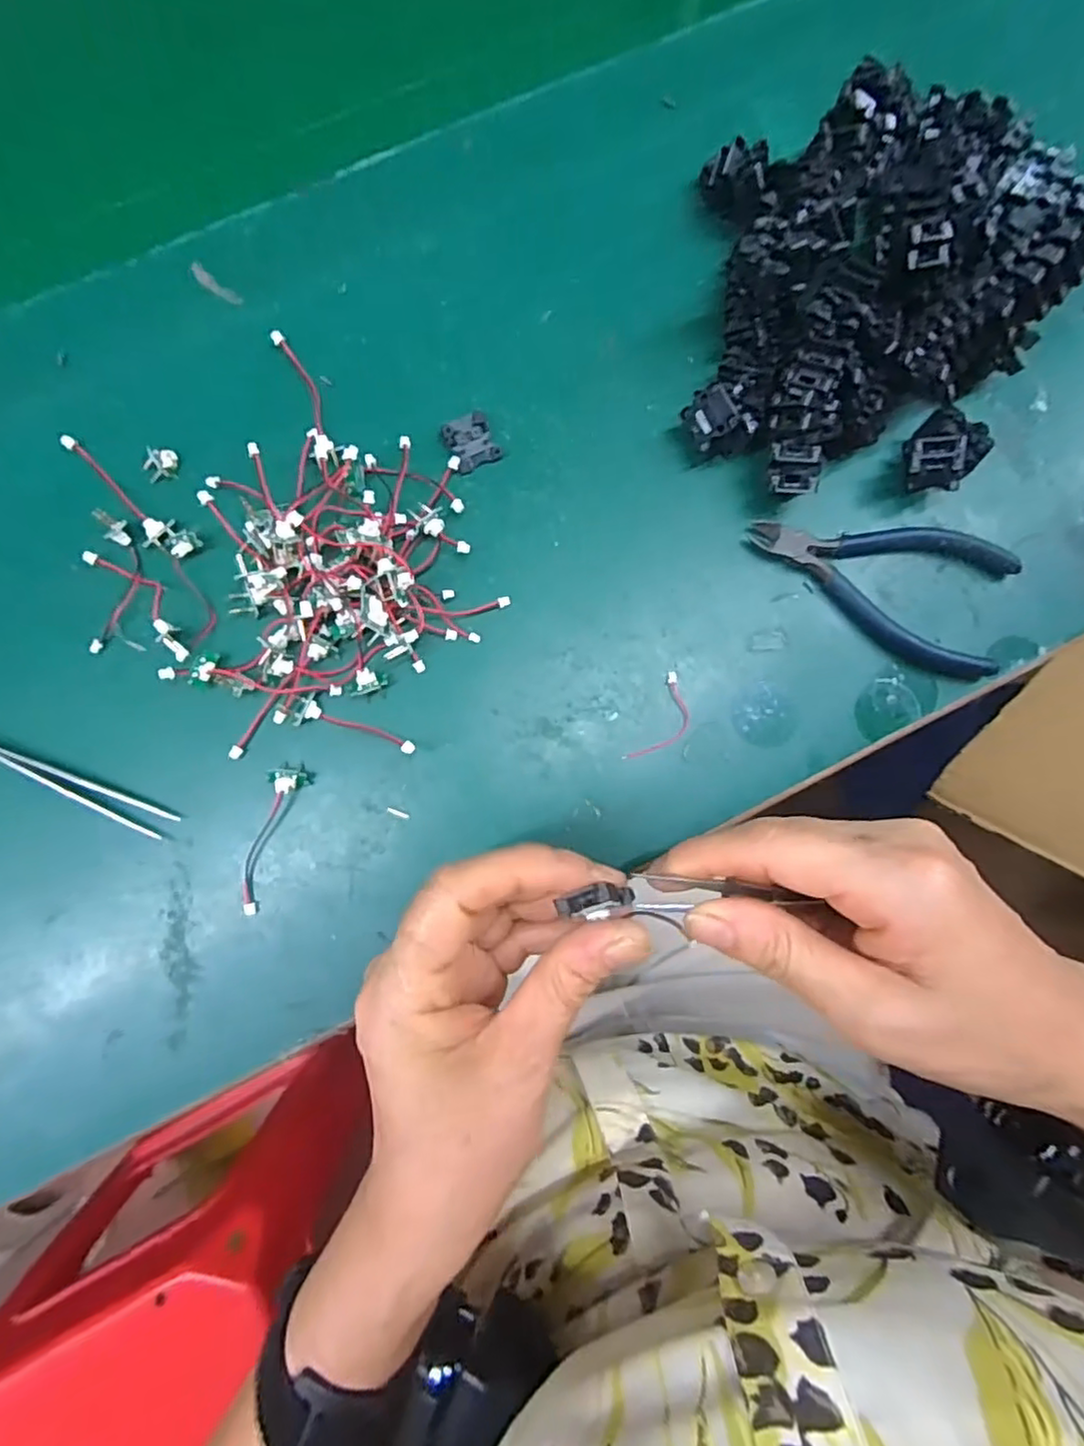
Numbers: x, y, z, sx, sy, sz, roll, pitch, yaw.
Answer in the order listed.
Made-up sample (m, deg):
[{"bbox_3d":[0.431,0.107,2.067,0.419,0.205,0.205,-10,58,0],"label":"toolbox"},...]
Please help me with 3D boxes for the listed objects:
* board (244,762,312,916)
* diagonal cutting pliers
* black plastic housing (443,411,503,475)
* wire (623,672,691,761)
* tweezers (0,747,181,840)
[{"bbox_3d":[-0.113,0.047,0.264,0.016,0.010,0.063,17,84,-1],"label":"board"},{"bbox_3d":[0.150,-0.066,0.288,0.116,0.012,0.059,24,84,0],"label":"diagonal cutting pliers"},{"bbox_3d":[-0.031,-0.125,0.287,0.021,0.004,0.022,-21,97,-7],"label":"black plastic housing"},{"bbox_3d":[0.054,0.000,0.278,0.019,0.004,0.043,28,84,0],"label":"wire"},{"bbox_3d":[-0.202,0.024,0.265,0.103,0.009,0.011,22,84,0],"label":"tweezers"}]

